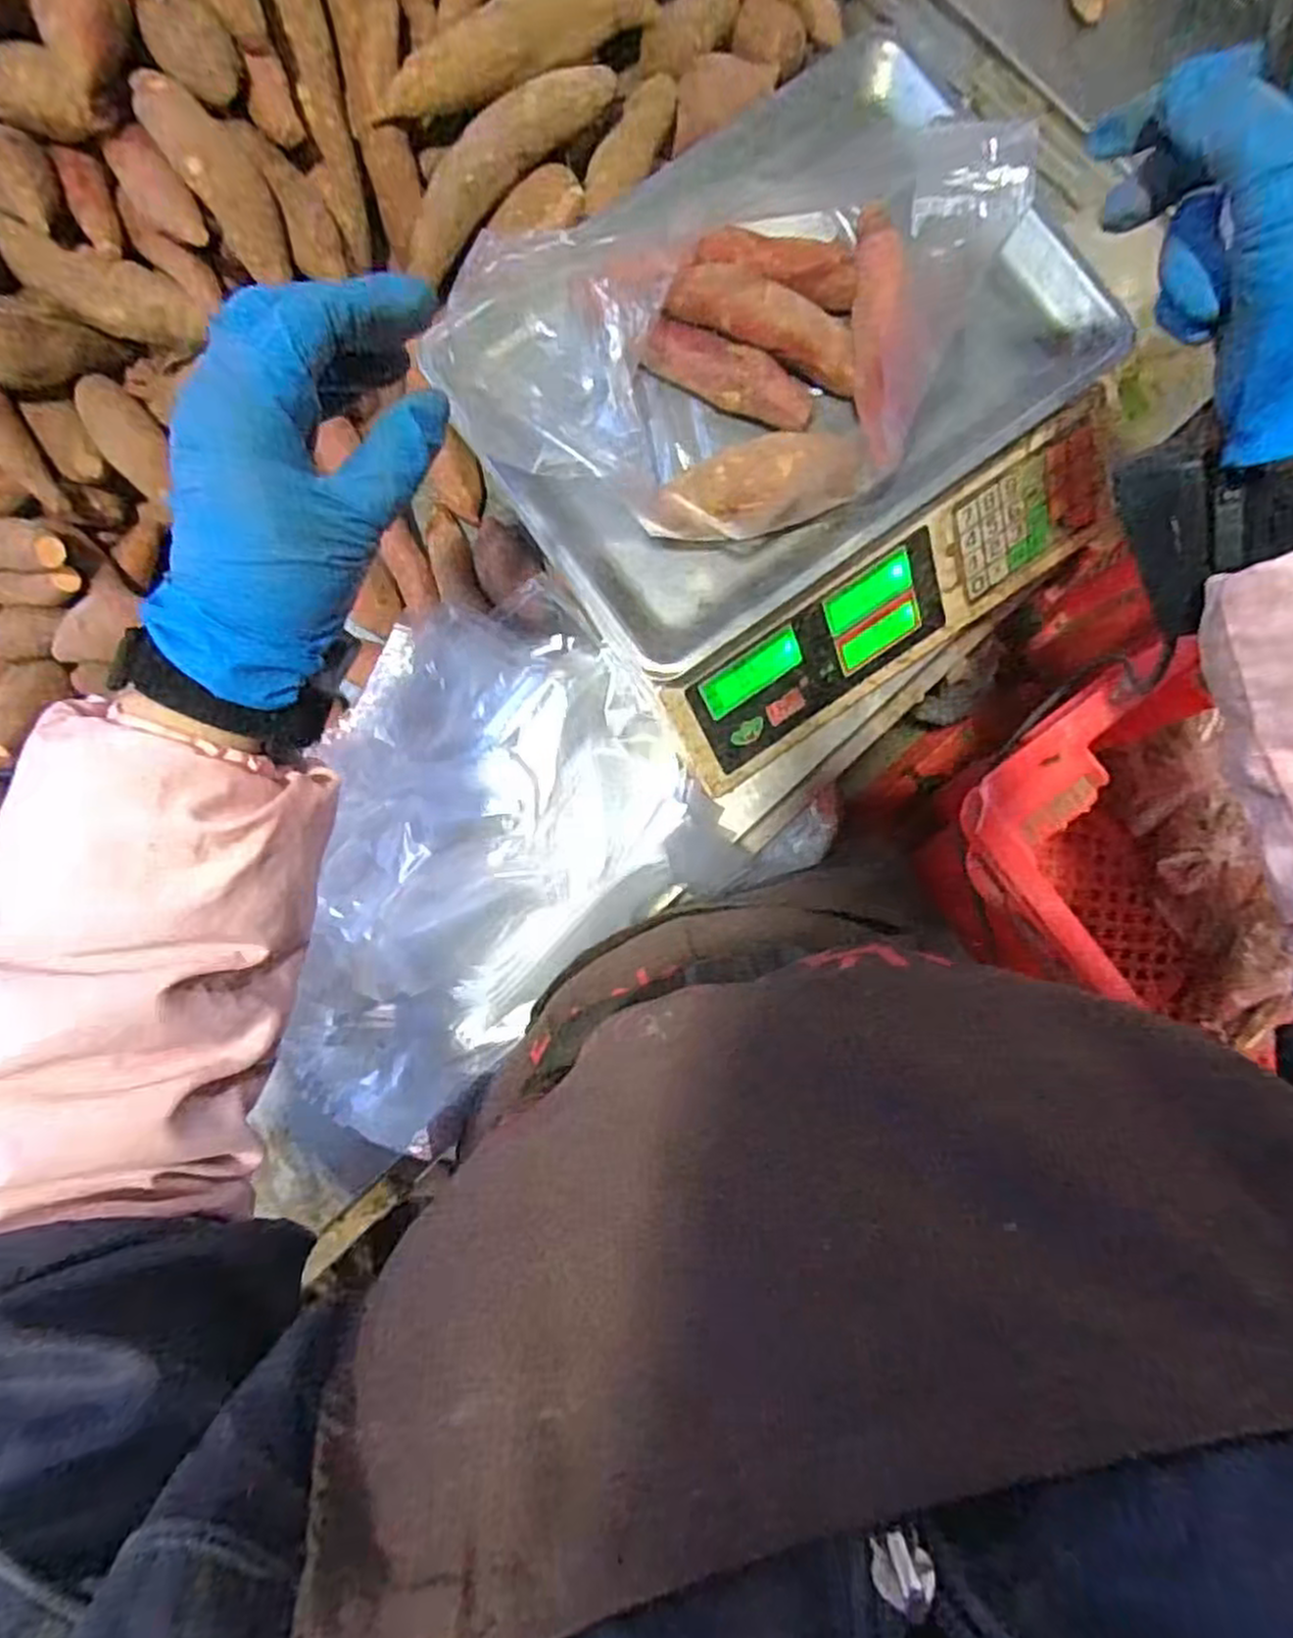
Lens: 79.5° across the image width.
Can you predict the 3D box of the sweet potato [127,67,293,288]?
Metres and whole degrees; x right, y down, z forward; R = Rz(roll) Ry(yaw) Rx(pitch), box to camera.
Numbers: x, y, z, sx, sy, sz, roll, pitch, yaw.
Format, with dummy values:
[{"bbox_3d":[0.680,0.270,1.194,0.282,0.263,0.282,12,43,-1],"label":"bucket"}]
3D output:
[{"bbox_3d":[-0.219,-0.332,0.401,0.035,0.030,0.091,-38,124,-2],"label":"sweet potato"}]

